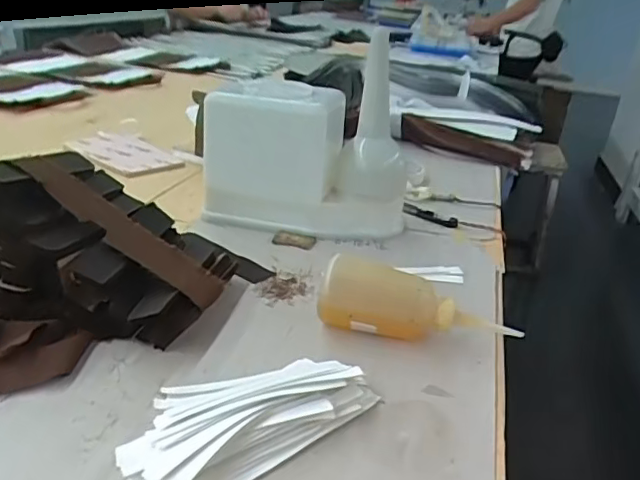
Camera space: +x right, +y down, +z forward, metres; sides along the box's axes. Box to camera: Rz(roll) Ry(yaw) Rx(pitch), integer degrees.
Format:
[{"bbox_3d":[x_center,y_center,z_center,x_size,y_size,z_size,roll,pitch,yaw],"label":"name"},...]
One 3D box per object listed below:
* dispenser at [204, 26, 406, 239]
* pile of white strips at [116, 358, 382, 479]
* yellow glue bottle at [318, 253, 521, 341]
[{"bbox_3d":[-0.011,-0.124,0.707,0.251,0.214,0.109,6,26,1],"label":"dispenser"},{"bbox_3d":[-0.058,0.118,0.402,0.181,0.026,0.096,-16,33,-37],"label":"pile of white strips"},{"bbox_3d":[0.089,0.061,0.518,0.176,0.057,0.054,10,26,9],"label":"yellow glue bottle"}]

